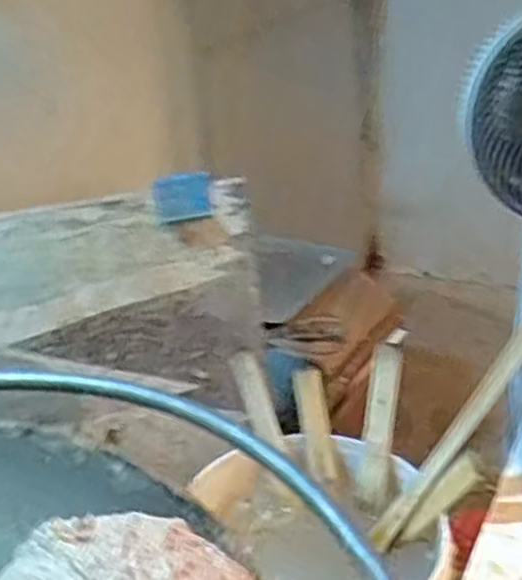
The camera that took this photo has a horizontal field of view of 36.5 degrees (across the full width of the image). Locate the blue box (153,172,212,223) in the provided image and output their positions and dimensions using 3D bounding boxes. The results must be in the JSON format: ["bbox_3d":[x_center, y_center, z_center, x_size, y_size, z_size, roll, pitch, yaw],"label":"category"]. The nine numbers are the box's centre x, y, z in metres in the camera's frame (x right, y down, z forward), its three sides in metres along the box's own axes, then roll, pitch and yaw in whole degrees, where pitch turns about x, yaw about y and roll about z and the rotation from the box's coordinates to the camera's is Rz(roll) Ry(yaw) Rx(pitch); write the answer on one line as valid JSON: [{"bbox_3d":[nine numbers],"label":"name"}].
[{"bbox_3d":[-0.095,-0.114,0.966,0.070,0.054,0.015,-11,29,-12],"label":"blue box"}]

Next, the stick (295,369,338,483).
[{"bbox_3d":[0.065,0.156,0.930,0.029,0.130,0.014,-10,-6,-10],"label":"stick"}]

